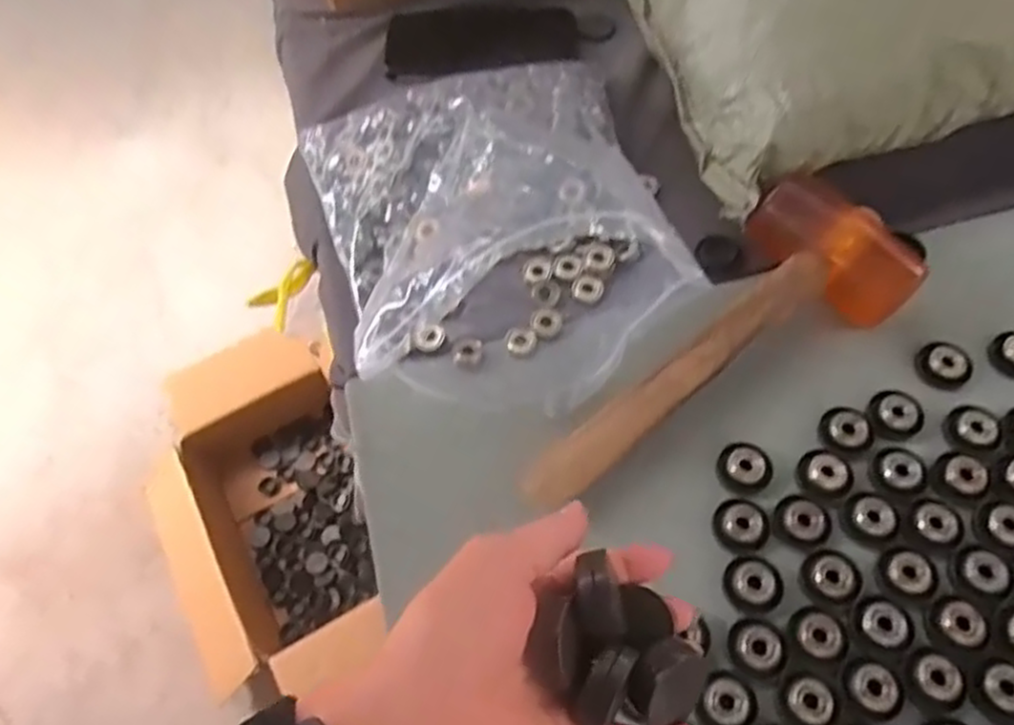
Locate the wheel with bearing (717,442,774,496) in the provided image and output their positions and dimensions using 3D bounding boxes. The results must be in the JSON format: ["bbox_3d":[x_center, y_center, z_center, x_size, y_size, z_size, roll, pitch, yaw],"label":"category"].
[{"bbox_3d":[0.144,0.064,0.449,0.031,0.007,0.031,-2,61,3],"label":"wheel with bearing"}]

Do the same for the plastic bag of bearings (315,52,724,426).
[{"bbox_3d":[-0.007,-0.105,0.507,0.228,0.082,0.271,-17,62,-6],"label":"plastic bag of bearings"}]

